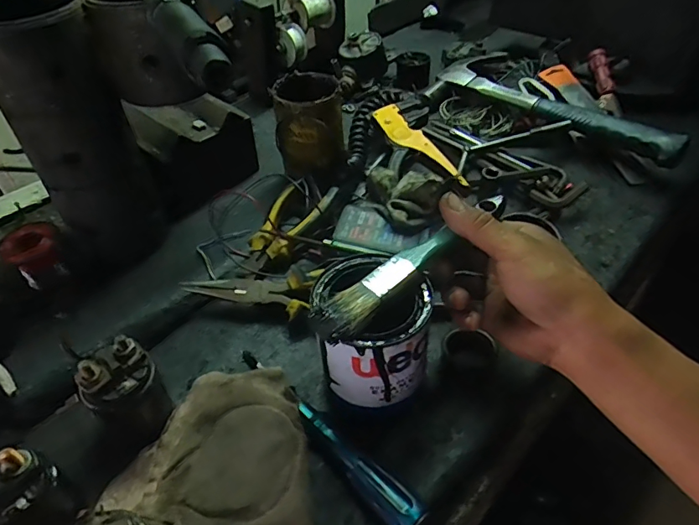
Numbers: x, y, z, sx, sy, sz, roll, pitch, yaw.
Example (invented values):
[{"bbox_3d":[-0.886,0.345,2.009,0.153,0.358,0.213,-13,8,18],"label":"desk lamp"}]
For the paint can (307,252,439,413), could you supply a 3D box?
[{"bbox_3d":[0.018,0.054,0.354,0.082,0.097,0.081,-1,44,1],"label":"paint can"}]

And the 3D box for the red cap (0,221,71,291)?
[{"bbox_3d":[-0.289,-0.005,0.442,0.048,0.045,0.044,-1,44,1],"label":"red cap"}]

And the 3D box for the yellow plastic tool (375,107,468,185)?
[{"bbox_3d":[0.077,-0.138,0.552,0.038,0.008,0.156,-20,54,-18],"label":"yellow plastic tool"}]

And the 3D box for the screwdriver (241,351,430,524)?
[{"bbox_3d":[-0.025,0.124,0.352,0.193,0.029,0.024,34,55,31],"label":"screwdriver"}]

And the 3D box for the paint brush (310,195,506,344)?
[{"bbox_3d":[0.049,-0.004,0.337,0.181,0.012,0.026,-35,53,-25],"label":"paint brush"}]

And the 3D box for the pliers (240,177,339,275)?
[{"bbox_3d":[-0.066,-0.040,0.489,0.053,0.018,0.125,26,64,26],"label":"pliers"}]

